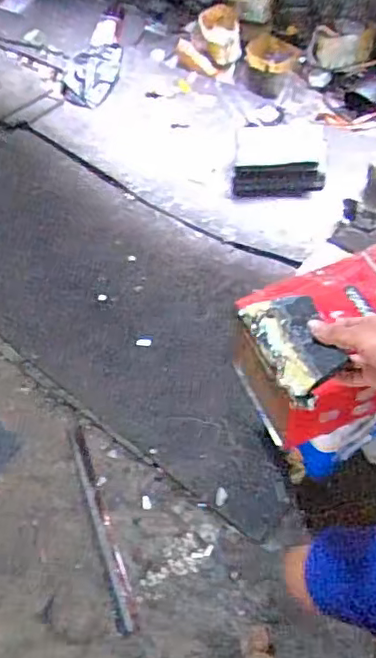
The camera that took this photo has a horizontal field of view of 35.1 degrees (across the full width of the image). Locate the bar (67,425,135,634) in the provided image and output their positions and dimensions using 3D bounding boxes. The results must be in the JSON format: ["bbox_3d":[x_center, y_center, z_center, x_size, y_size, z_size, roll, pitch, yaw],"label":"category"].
[{"bbox_3d":[-0.218,0.456,1.416,0.040,0.026,0.506,-20,56,-7],"label":"bar"}]

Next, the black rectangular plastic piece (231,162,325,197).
[{"bbox_3d":[0.283,-0.467,1.876,0.291,0.043,0.113,-4,91,5],"label":"black rectangular plastic piece"}]

